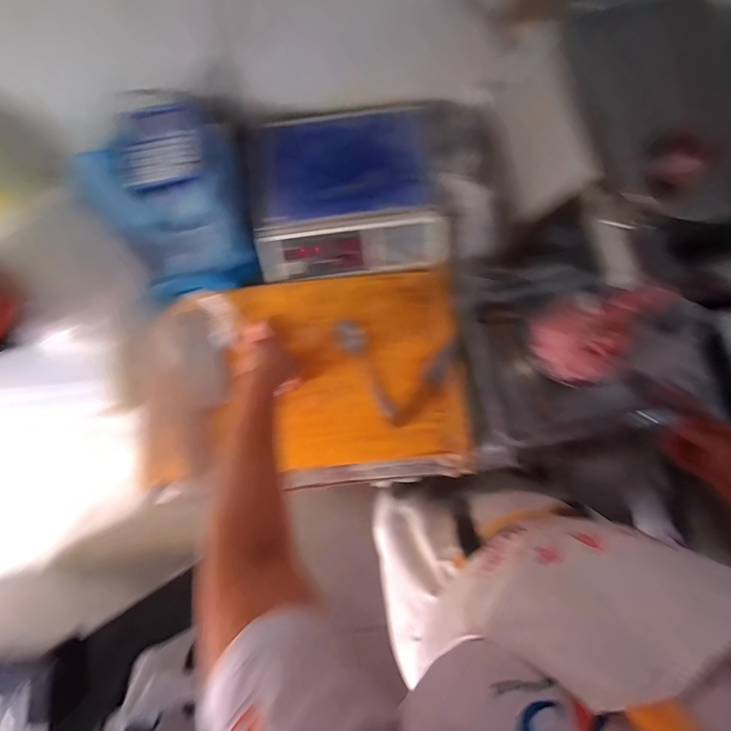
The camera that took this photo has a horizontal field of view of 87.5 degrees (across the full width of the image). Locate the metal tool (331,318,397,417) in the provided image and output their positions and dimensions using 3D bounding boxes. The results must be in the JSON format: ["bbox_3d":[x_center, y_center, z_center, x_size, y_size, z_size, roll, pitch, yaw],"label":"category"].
[{"bbox_3d":[0.000,0.001,0.700,0.056,0.010,0.199,-29,79,-4],"label":"metal tool"}]

